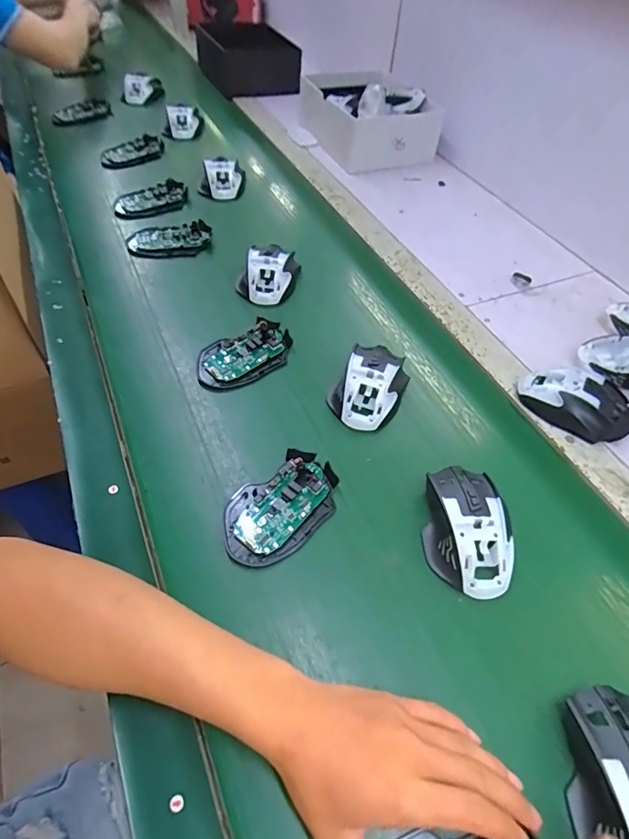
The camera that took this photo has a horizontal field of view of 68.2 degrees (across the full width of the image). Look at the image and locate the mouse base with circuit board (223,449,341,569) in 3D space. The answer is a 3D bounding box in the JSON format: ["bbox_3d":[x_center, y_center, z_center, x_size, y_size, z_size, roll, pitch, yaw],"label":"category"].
[{"bbox_3d":[-0.029,0.077,0.412,0.112,0.015,0.072,-33,61,-26],"label":"mouse base with circuit board"}]

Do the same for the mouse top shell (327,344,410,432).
[{"bbox_3d":[0.061,-0.041,0.503,0.075,0.035,0.109,26,54,15],"label":"mouse top shell"}]

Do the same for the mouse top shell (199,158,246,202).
[{"bbox_3d":[-0.152,-0.402,0.773,0.079,0.033,0.075,5,51,0],"label":"mouse top shell"}]

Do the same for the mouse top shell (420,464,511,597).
[{"bbox_3d":[0.133,0.090,0.404,0.072,0.034,0.117,5,51,-1],"label":"mouse top shell"}]

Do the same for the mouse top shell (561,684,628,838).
[{"bbox_3d":[0.199,0.231,0.294,0.067,0.031,0.111,5,51,0],"label":"mouse top shell"}]

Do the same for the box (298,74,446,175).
[{"bbox_3d":[0.106,-0.596,0.910,0.200,0.109,0.242,-23,57,-21],"label":"box"}]

